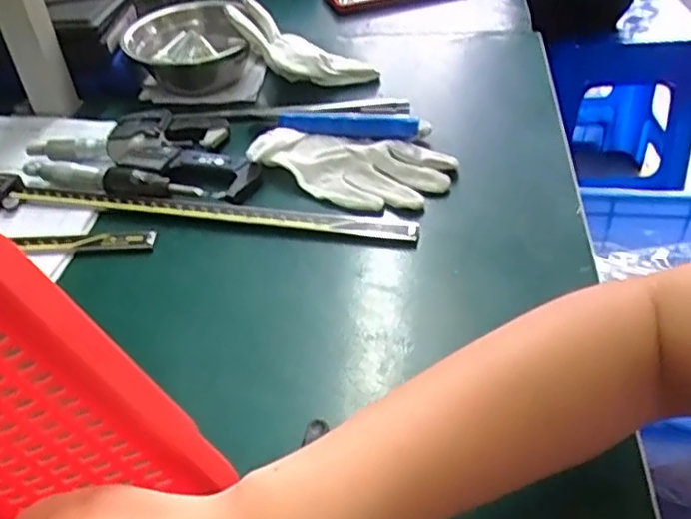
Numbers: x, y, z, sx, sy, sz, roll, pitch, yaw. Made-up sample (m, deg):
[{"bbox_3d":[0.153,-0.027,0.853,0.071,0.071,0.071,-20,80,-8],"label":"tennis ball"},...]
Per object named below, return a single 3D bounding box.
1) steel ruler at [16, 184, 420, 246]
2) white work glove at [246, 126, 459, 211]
[{"bbox_3d":[-0.100,-0.034,0.495,0.305,0.011,0.023,5,42,10],"label":"steel ruler"},{"bbox_3d":[0.004,-0.074,0.518,0.152,0.021,0.074,10,43,15],"label":"white work glove"}]

